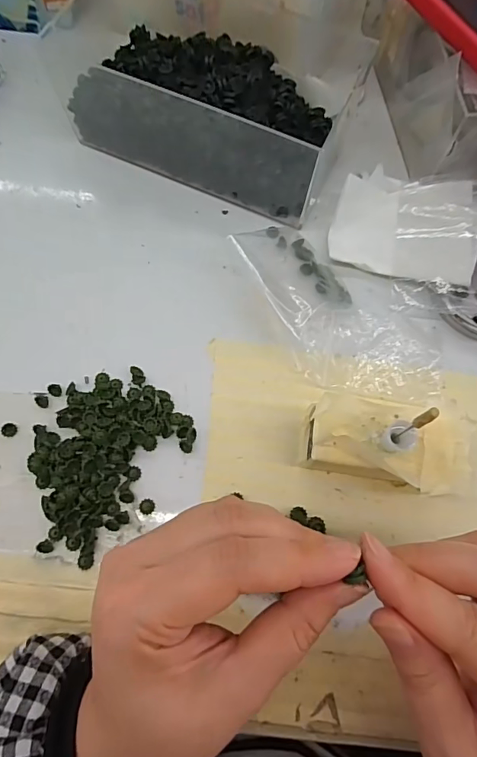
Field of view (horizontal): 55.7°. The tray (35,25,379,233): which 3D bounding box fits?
[{"bbox_3d":[-0.017,-0.187,0.300,0.169,0.055,0.109,22,73,5],"label":"tray"}]

